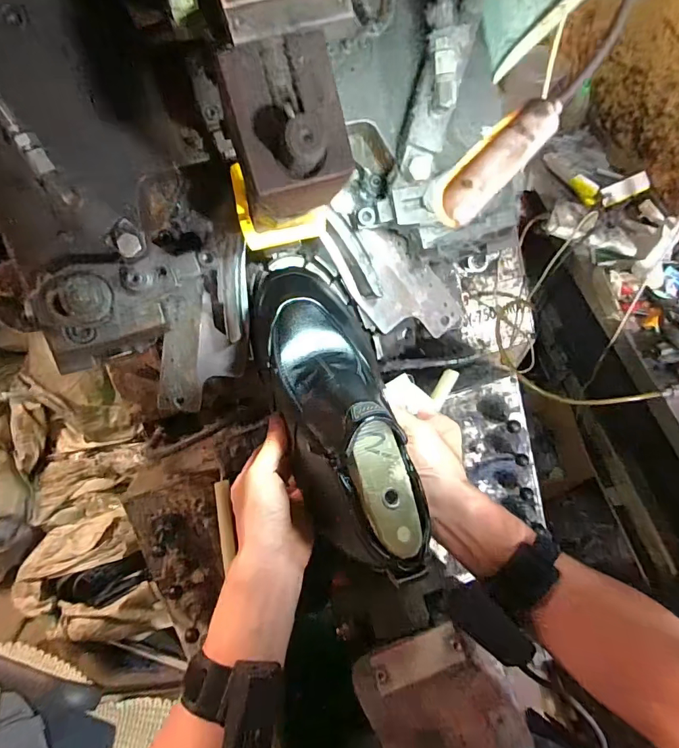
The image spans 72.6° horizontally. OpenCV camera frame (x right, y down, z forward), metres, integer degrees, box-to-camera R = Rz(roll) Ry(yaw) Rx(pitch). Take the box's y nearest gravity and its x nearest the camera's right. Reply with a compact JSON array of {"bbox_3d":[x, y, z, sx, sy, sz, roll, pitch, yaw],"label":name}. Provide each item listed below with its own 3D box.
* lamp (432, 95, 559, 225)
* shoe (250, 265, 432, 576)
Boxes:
[{"bbox_3d":[0.083,-0.110,0.236,0.021,0.019,0.094,39,71,20],"label":"lamp"},{"bbox_3d":[-0.003,0.025,0.413,0.102,0.114,0.290,-17,62,-6],"label":"shoe"}]

